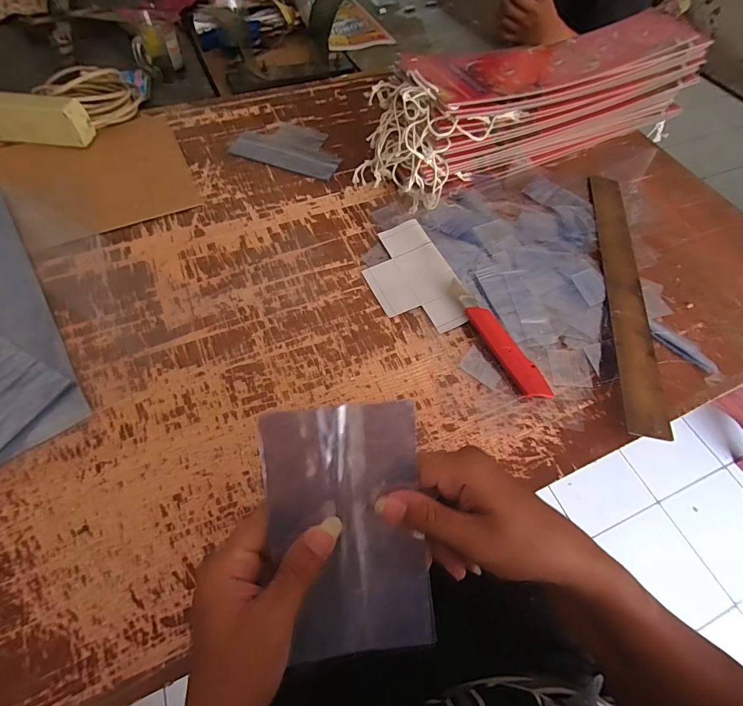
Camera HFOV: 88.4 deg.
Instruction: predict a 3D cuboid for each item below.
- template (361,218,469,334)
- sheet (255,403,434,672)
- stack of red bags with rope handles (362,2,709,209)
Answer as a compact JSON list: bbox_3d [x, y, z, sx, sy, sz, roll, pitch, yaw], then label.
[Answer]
[{"bbox_3d":[0.052,-0.097,0.486,0.101,0.015,0.165,-23,65,-14],"label":"template"},{"bbox_3d":[-0.016,0.122,0.268,0.105,0.012,0.168,-5,87,-9],"label":"sheet"},{"bbox_3d":[0.273,-0.402,0.599,0.631,0.128,0.142,-26,65,-16],"label":"stack of red bags with rope handles"}]

